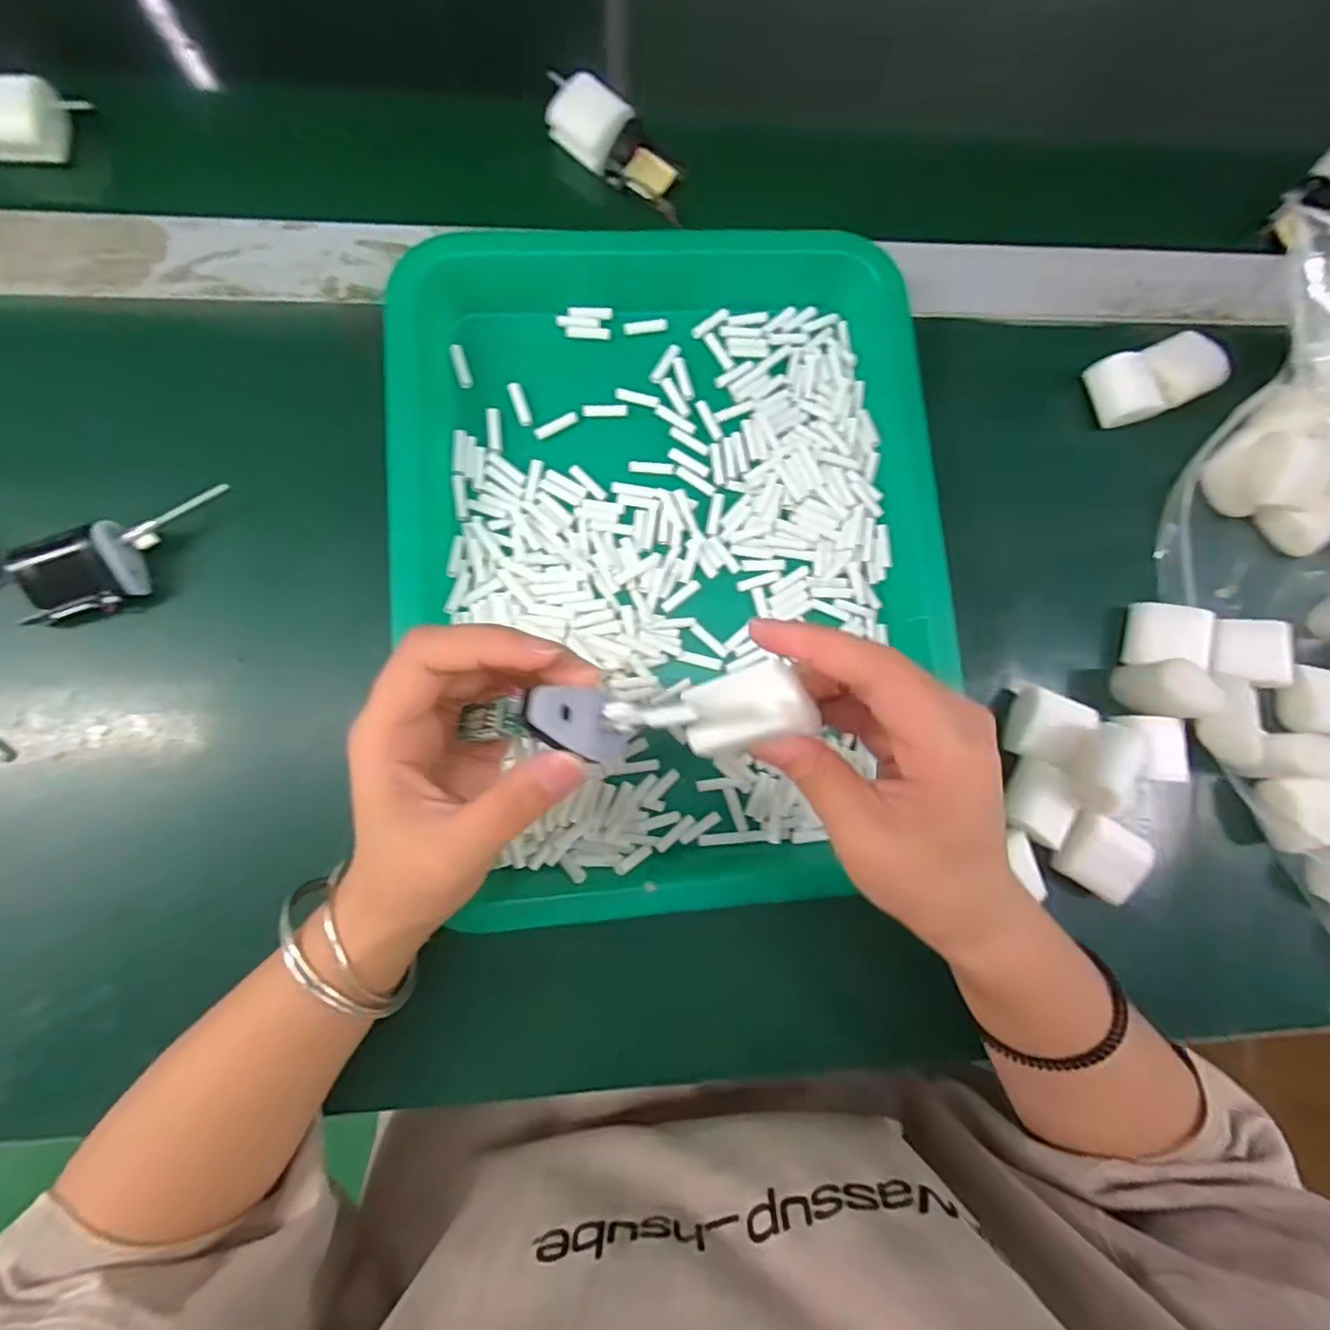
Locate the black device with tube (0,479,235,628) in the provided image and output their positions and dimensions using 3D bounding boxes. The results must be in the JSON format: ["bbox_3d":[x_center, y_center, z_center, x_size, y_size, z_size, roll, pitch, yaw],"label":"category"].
[{"bbox_3d":[-0.247,-0.052,0.282,0.093,0.025,0.032,-28,85,-7],"label":"black device with tube"}]

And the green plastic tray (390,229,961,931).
[{"bbox_3d":[0.005,-0.056,0.312,0.255,0.047,0.333,-4,83,-5],"label":"green plastic tray"}]

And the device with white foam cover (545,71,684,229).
[{"bbox_3d":[-0.025,-0.299,0.350,0.095,0.018,0.037,34,82,1],"label":"device with white foam cover"}]

